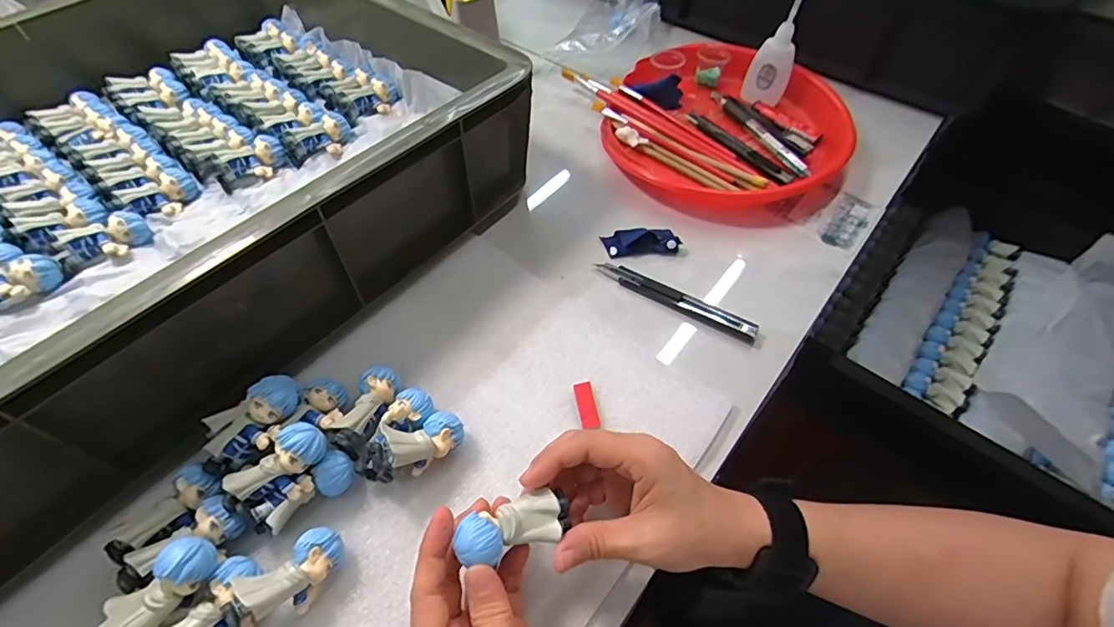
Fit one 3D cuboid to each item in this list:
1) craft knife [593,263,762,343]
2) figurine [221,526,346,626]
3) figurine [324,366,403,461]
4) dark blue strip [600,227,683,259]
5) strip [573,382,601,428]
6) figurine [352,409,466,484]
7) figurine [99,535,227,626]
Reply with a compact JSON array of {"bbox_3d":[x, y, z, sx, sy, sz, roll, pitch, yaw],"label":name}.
[{"bbox_3d":[0.096,-0.013,0.421,0.136,0.011,0.017,26,59,16],"label":"craft knife"},{"bbox_3d":[-0.148,0.147,0.284,0.027,0.028,0.061,37,37,21],"label":"figurine"},{"bbox_3d":[-0.128,0.068,0.351,0.026,0.029,0.061,18,56,10],"label":"figurine"},{"bbox_3d":[0.074,-0.065,0.455,0.065,0.014,0.027,-5,55,-4],"label":"dark blue strip"},{"bbox_3d":[0.021,0.064,0.366,0.014,0.004,0.034,-9,56,-7],"label":"strip"},{"bbox_3d":[-0.092,0.083,0.325,0.066,0.035,0.028,-16,55,-35],"label":"figurine"},{"bbox_3d":[-0.210,0.149,0.278,0.030,0.037,0.059,38,75,22],"label":"figurine"}]

